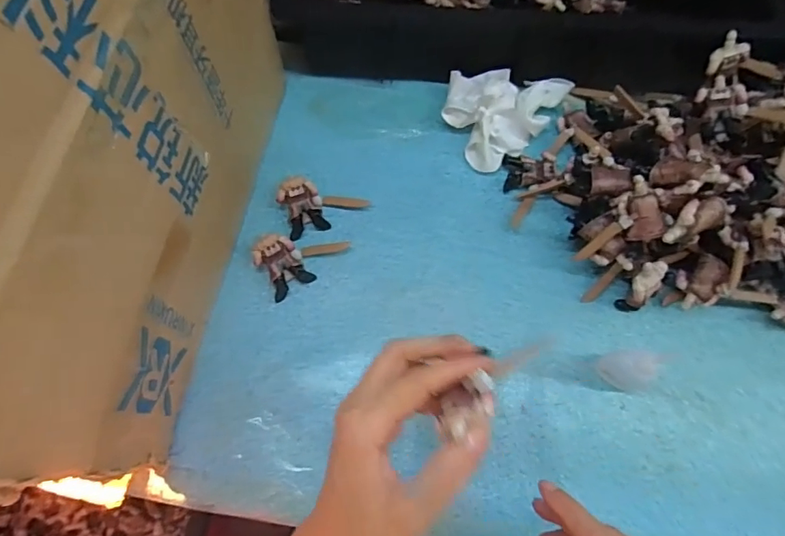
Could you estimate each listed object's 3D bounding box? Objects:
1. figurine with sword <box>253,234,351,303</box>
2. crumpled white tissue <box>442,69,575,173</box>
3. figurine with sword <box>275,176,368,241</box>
[{"bbox_3d":[-0.079,-0.014,0.415,0.075,0.018,0.050,-30,73,-12],"label":"figurine with sword"},{"bbox_3d":[0.102,-0.158,0.457,0.120,0.036,0.096,-40,76,-14],"label":"crumpled white tissue"},{"bbox_3d":[-0.064,-0.062,0.433,0.073,0.019,0.051,-22,72,-9],"label":"figurine with sword"}]

